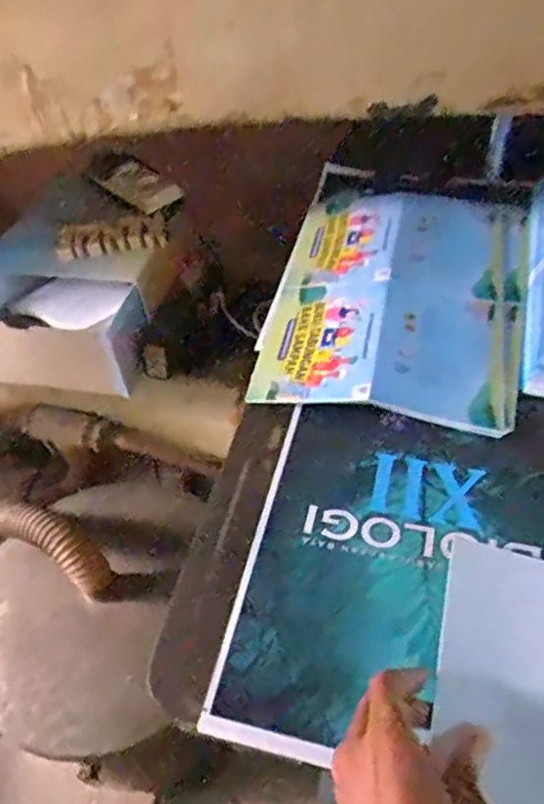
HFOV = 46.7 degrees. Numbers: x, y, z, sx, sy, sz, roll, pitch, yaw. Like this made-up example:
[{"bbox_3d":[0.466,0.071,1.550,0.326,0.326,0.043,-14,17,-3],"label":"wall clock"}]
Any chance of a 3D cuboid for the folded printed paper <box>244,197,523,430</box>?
[{"bbox_3d":[0.121,-0.109,0.595,0.232,0.049,0.299,7,52,13],"label":"folded printed paper"}]

